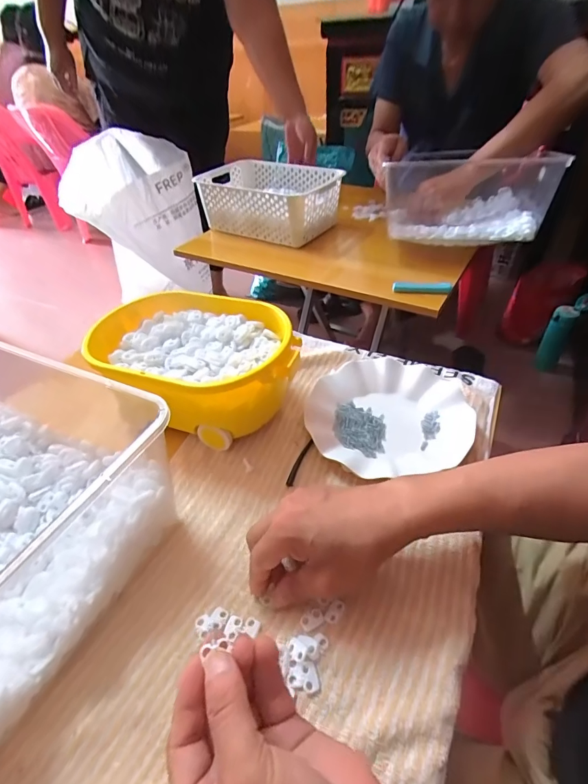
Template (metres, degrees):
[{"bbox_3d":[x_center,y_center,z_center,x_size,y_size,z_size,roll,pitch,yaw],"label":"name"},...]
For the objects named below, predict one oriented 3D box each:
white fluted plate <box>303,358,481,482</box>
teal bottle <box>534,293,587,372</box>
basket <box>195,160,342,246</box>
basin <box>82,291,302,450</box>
[{"bbox_3d":[0.110,0.023,0.462,0.190,0.024,0.166,-12,43,-8],"label":"white fluted plate"},{"bbox_3d":[0.843,-0.176,1.246,0.097,0.262,0.075,26,51,29],"label":"teal bottle"},{"bbox_3d":[-0.051,-0.440,0.928,0.298,0.124,0.198,22,49,27],"label":"basket"},{"bbox_3d":[-0.110,-0.028,0.475,0.233,0.106,0.162,11,45,17],"label":"basin"}]

